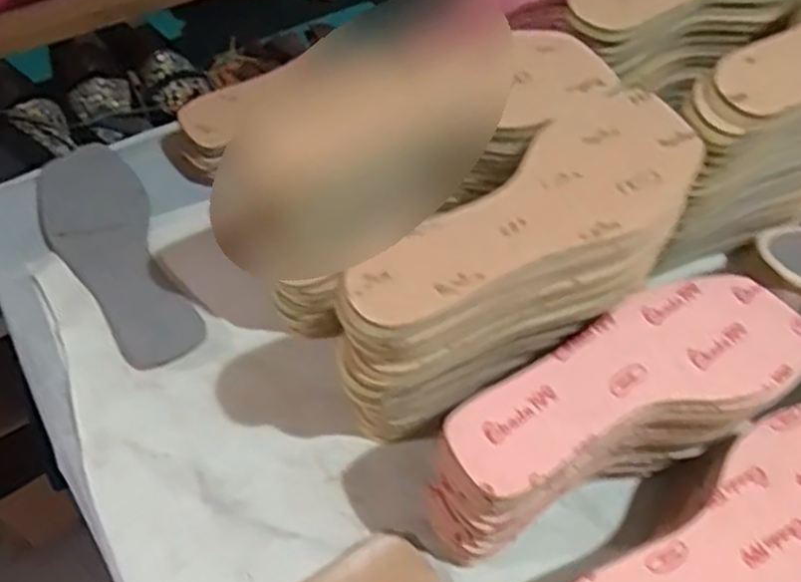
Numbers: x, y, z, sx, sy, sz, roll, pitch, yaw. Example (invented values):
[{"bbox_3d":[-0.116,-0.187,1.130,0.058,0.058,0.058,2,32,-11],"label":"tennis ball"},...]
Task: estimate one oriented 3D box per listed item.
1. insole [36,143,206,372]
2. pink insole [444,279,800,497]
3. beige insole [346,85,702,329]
[{"bbox_3d":[-0.238,-0.034,0.633,0.082,0.009,0.239,-21,58,-19],"label":"insole"},{"bbox_3d":[0.135,0.046,0.445,0.232,0.009,0.080,-18,57,-16],"label":"pink insole"},{"bbox_3d":[0.082,-0.043,0.425,0.237,0.015,0.080,-37,64,-27],"label":"beige insole"}]

